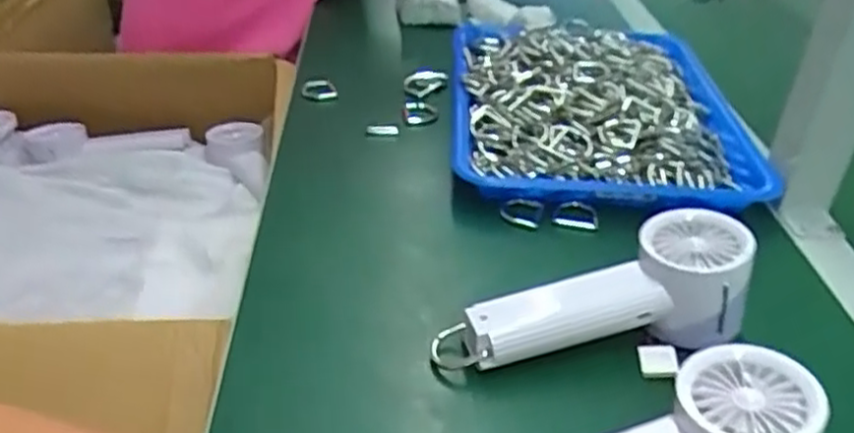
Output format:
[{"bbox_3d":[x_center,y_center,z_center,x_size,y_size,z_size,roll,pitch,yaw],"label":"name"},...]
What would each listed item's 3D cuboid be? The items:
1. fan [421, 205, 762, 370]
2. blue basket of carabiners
[{"bbox_3d":[0.097,0.054,0.441,0.193,0.058,0.063,-16,37,-2],"label":"fan"},{"bbox_3d":[0.157,-0.110,0.666,0.264,0.054,0.316,3,35,0],"label":"blue basket of carabiners"}]

